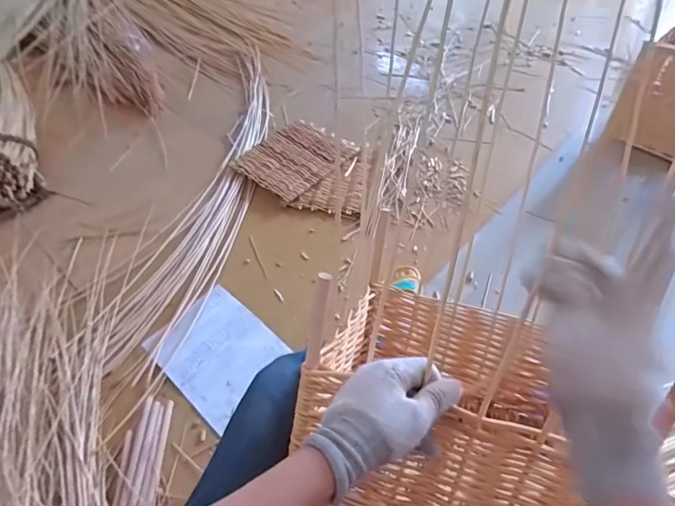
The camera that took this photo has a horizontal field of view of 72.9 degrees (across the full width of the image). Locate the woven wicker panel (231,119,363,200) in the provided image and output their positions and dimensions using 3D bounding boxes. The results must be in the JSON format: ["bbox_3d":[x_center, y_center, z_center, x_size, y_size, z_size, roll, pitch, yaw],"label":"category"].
[{"bbox_3d":[-0.127,-0.297,1.382,0.253,0.034,0.314,32,60,25],"label":"woven wicker panel"}]

